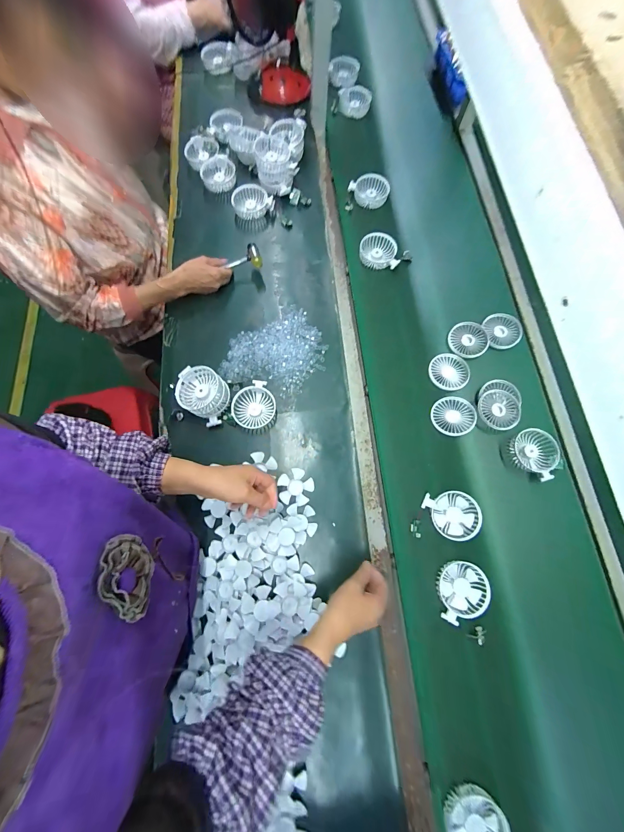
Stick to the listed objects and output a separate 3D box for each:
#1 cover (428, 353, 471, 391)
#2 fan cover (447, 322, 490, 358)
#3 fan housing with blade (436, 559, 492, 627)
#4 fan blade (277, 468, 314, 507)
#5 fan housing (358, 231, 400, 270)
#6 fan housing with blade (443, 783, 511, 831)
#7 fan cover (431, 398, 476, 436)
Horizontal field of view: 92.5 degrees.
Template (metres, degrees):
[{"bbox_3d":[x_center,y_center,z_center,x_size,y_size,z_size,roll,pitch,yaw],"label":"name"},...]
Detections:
[{"bbox_3d":[0.312,-0.101,0.678,0.088,0.013,0.088,-28,78,-10],"label":"cover"},{"bbox_3d":[0.367,-0.180,0.696,0.092,0.007,0.085,-29,78,-10],"label":"fan cover"},{"bbox_3d":[0.273,0.315,0.539,0.089,0.023,0.093,-6,75,-5],"label":"fan housing with blade"},{"bbox_3d":[-0.033,0.142,0.591,0.069,0.009,0.069,1,74,-3],"label":"fan blade"},{"bbox_3d":[0.168,-0.422,0.756,0.097,0.030,0.095,5,74,-2],"label":"fan housing"},{"bbox_3d":[0.252,0.633,0.458,0.093,0.024,0.090,1,74,-3],"label":"fan housing with blade"},{"bbox_3d":[0.303,-0.001,0.637,0.095,0.016,0.082,-28,78,-10],"label":"fan cover"}]

